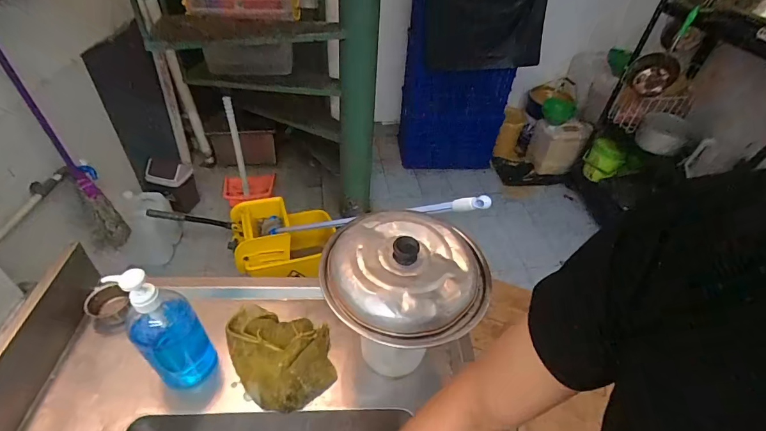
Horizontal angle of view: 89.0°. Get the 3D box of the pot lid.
[{"bbox_3d":[0.034,0.077,0.562,0.230,0.064,0.206,-13,45,-19],"label":"pot lid"}]

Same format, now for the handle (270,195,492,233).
[{"bbox_3d":[-0.111,0.020,1.122,0.037,0.032,1.015,-34,16,-35],"label":"handle"}]

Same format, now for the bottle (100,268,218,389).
[{"bbox_3d":[-0.325,0.171,0.586,0.088,0.239,0.066,-27,51,-30],"label":"bottle"}]

